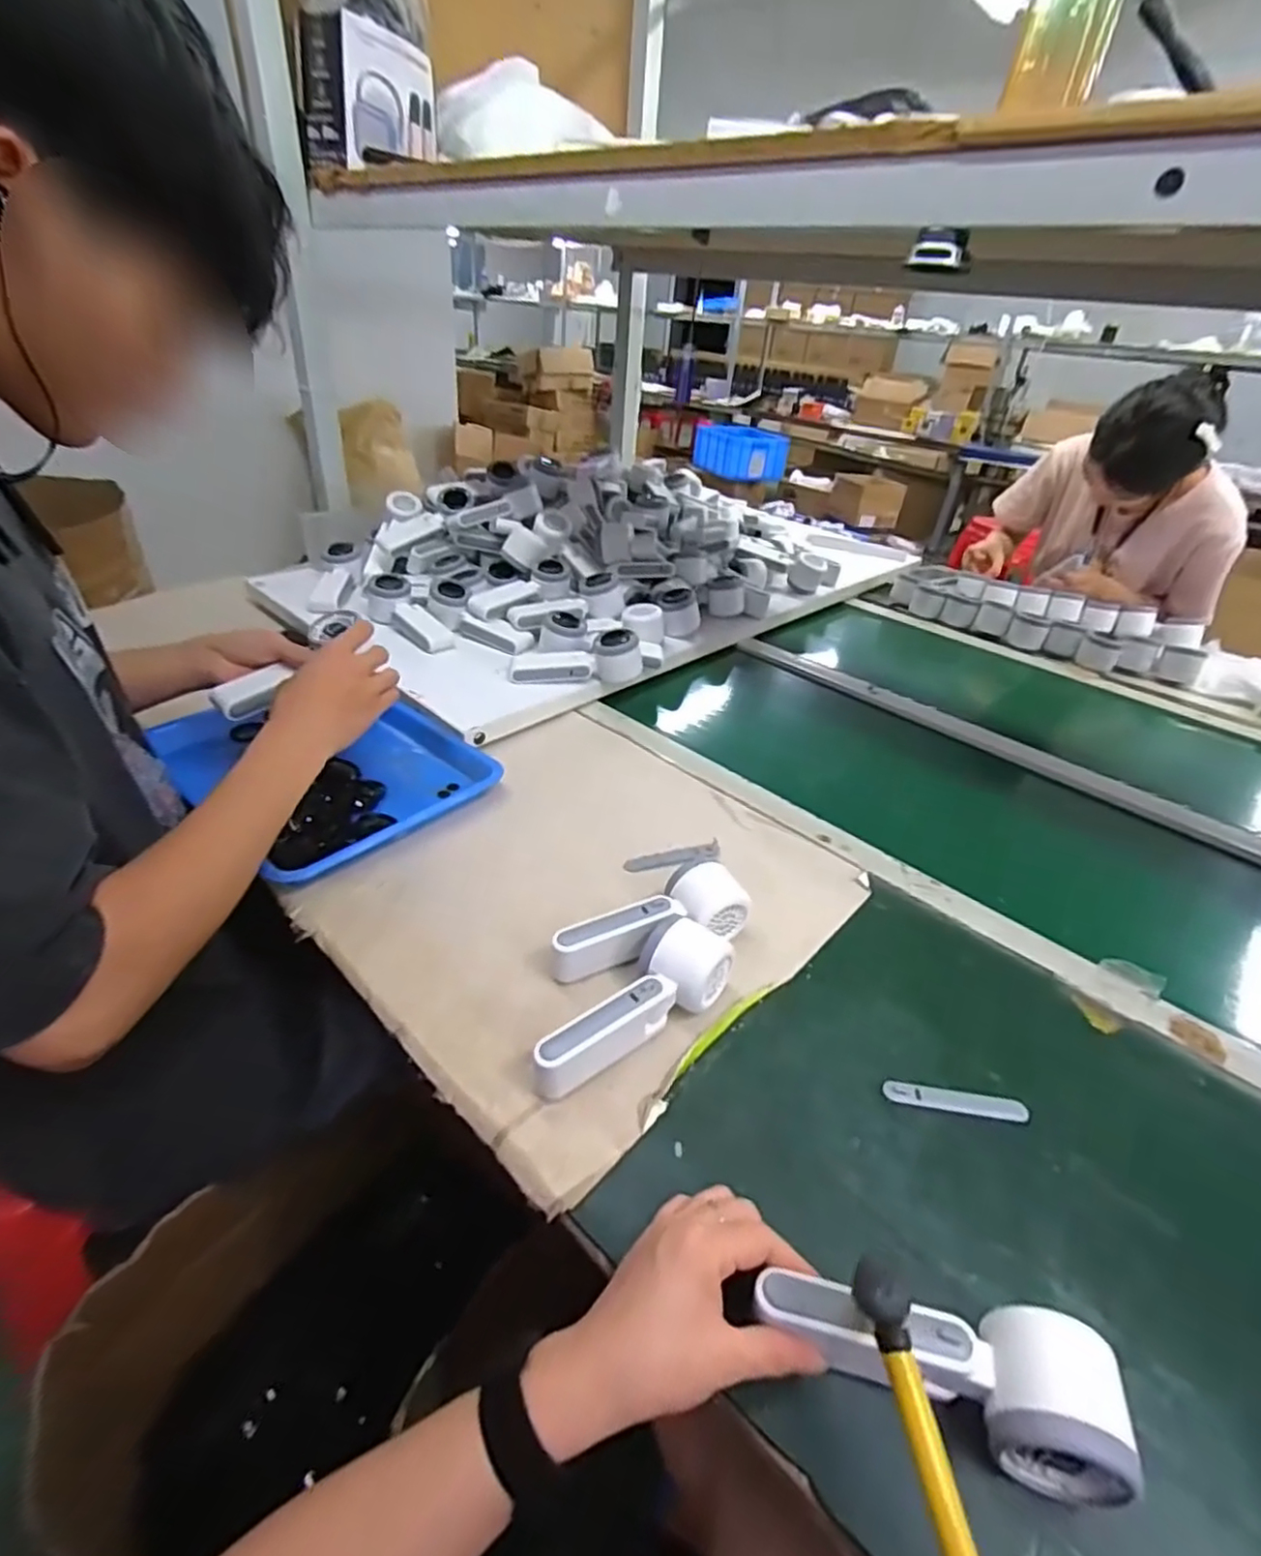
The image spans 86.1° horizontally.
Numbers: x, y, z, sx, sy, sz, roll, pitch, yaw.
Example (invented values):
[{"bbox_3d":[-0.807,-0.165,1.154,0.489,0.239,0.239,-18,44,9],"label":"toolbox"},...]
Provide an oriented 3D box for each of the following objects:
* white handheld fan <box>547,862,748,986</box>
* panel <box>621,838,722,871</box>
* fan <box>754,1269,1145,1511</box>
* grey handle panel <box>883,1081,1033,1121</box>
[{"bbox_3d":[0.016,0.116,0.550,0.169,0.050,0.068,-12,39,-20],"label":"white handheld fan"},{"bbox_3d":[0.043,0.076,0.651,0.099,0.005,0.023,-11,40,-19],"label":"panel"},{"bbox_3d":[0.145,0.278,0.327,0.163,0.043,0.056,12,38,14],"label":"fan"},{"bbox_3d":[0.223,0.221,0.464,0.093,0.006,0.016,8,37,5],"label":"grey handle panel"}]

